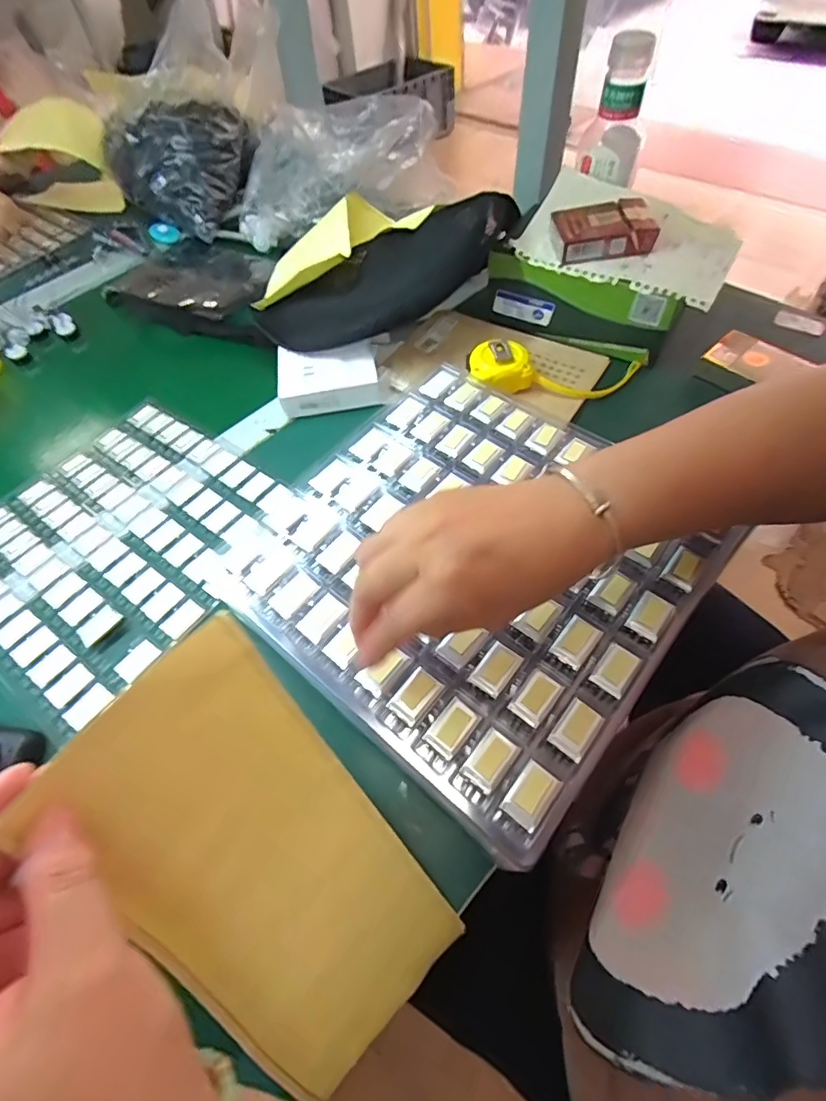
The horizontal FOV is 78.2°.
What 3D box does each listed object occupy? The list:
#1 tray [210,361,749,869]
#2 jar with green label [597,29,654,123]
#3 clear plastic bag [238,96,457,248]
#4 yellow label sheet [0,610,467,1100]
[{"bbox_3d":[0.040,0.000,0.346,0.265,0.023,0.261,35,65,24],"label":"tray"},{"bbox_3d":[0.205,-0.456,0.489,0.039,0.059,0.043,11,57,11],"label":"jar with green label"},{"bbox_3d":[-0.103,-0.475,0.650,0.286,0.152,0.100,3,53,33],"label":"clear plastic bag"},{"bbox_3d":[-0.065,0.153,0.241,0.107,0.230,0.020,-39,21,-23],"label":"yellow label sheet"}]

